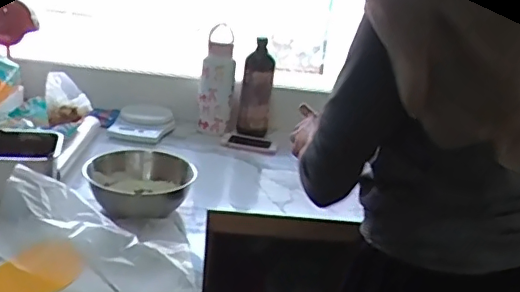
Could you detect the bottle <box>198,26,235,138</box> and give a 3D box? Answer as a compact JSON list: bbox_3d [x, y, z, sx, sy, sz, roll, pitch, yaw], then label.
[{"bbox_3d":[-0.105,-0.153,1.368,0.082,0.228,0.096,5,19,-5],"label":"bottle"}]

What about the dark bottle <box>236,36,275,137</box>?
[{"bbox_3d":[-0.009,-0.143,1.388,0.077,0.230,0.069,7,19,-1],"label":"dark bottle"}]

